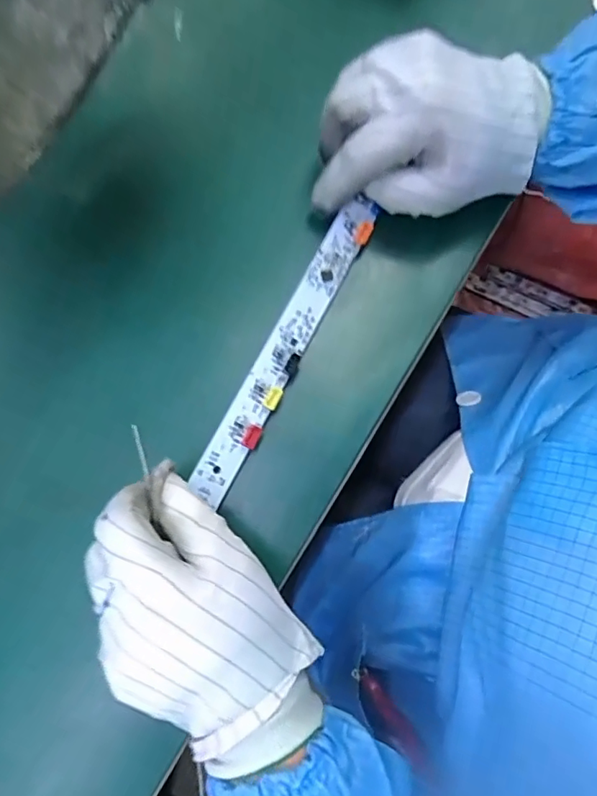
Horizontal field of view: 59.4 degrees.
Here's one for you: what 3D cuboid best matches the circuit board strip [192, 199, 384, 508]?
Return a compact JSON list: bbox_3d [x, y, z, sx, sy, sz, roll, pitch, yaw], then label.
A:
[{"bbox_3d":[-0.005,-0.032,0.306,0.022,0.009,0.195,27,80,7],"label":"circuit board strip"}]

